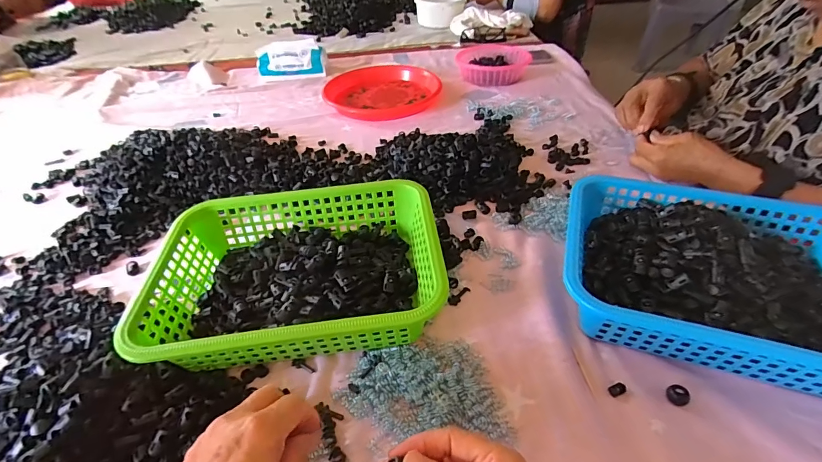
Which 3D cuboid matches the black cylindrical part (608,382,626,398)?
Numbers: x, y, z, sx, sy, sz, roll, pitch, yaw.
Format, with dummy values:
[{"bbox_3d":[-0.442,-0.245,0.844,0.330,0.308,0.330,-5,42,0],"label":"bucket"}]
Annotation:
[{"bbox_3d":[0.191,0.145,0.368,0.016,0.004,0.011,-14,44,-12],"label":"black cylindrical part"}]

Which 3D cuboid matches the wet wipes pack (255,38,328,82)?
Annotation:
[{"bbox_3d":[-0.291,-0.418,0.977,0.165,0.076,0.071,-7,43,-5],"label":"wet wipes pack"}]

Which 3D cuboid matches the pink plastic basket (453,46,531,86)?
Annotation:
[{"bbox_3d":[0.190,-0.389,0.930,0.163,0.045,0.129,11,44,15],"label":"pink plastic basket"}]

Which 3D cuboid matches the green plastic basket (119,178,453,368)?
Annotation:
[{"bbox_3d":[-0.119,0.040,0.445,0.289,0.078,0.202,-7,43,-5],"label":"green plastic basket"}]

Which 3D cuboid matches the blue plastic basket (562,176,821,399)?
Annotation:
[{"bbox_3d":[0.309,0.049,0.409,0.293,0.080,0.211,13,45,16],"label":"blue plastic basket"}]

